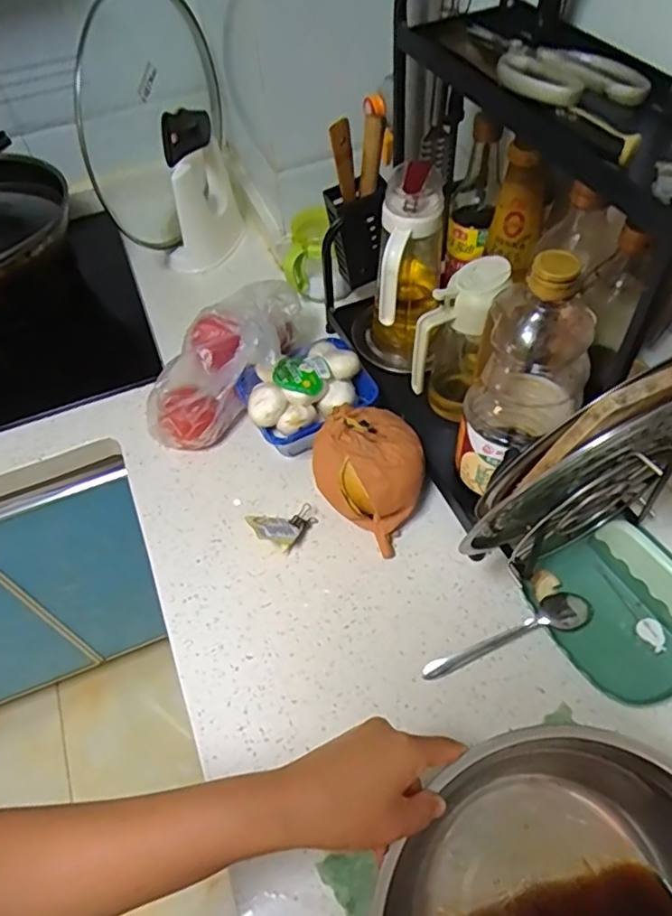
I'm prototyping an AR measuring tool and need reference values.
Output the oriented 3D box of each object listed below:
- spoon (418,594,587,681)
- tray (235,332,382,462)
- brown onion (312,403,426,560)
[{"bbox_3d":[0.159,0.165,0.554,0.169,0.023,0.034,-20,55,-10],"label":"spoon"},{"bbox_3d":[-0.031,-0.069,0.700,0.149,0.094,0.125,-31,57,-17],"label":"tray"},{"bbox_3d":[0.038,0.012,0.629,0.109,0.108,0.107,-2,54,3],"label":"brown onion"}]

